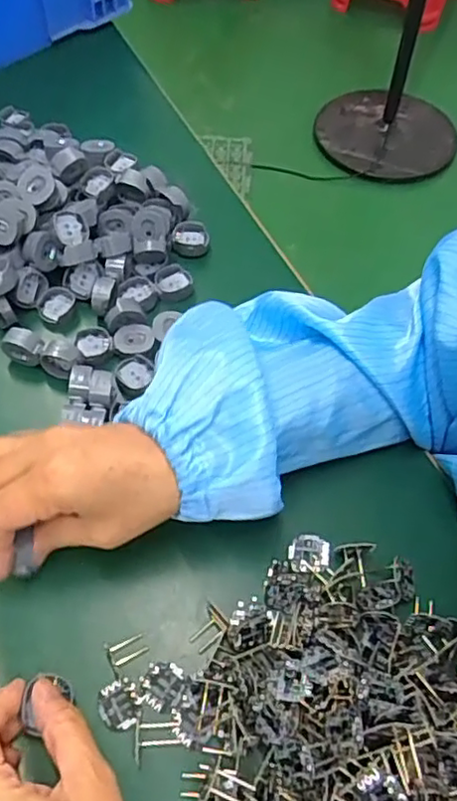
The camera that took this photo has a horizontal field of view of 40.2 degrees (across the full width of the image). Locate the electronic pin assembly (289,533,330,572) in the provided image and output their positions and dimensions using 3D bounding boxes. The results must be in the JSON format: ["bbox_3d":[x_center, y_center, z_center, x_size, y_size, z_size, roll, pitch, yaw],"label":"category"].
[{"bbox_3d":[0.049,0.091,0.376,0.024,0.010,0.021,4,58,1],"label":"electronic pin assembly"}]

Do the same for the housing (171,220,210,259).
[{"bbox_3d":[-0.031,-0.130,0.504,0.029,0.016,0.025,-2,58,-3],"label":"housing"}]

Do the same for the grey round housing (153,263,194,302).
[{"bbox_3d":[-0.042,-0.091,0.484,0.029,0.012,0.028,1,58,-1],"label":"grey round housing"}]

